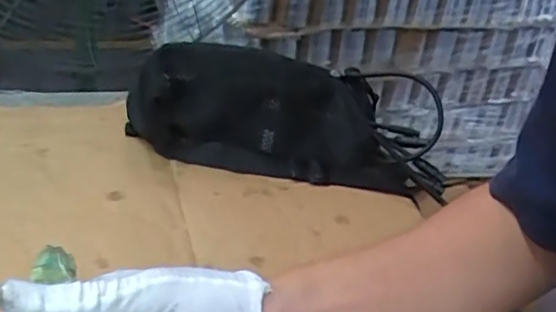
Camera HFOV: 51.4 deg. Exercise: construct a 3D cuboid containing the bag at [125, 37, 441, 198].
[{"bbox_3d":[0.003,-0.035,0.525,0.288,0.095,0.088,4,31,-5],"label":"bag"}]

